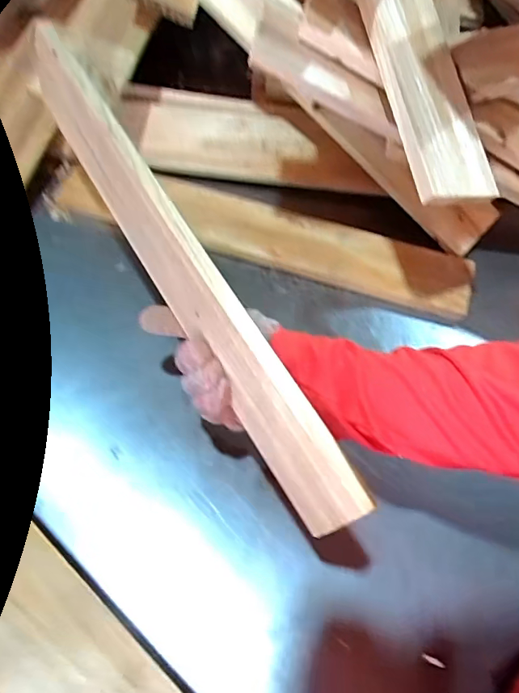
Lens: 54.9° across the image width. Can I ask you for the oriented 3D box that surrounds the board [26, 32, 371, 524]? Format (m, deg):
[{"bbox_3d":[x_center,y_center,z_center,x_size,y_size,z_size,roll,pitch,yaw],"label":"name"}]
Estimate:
[{"bbox_3d":[-0.075,-0.074,0.395,0.012,0.079,0.474,-21,69,-35],"label":"board"}]

